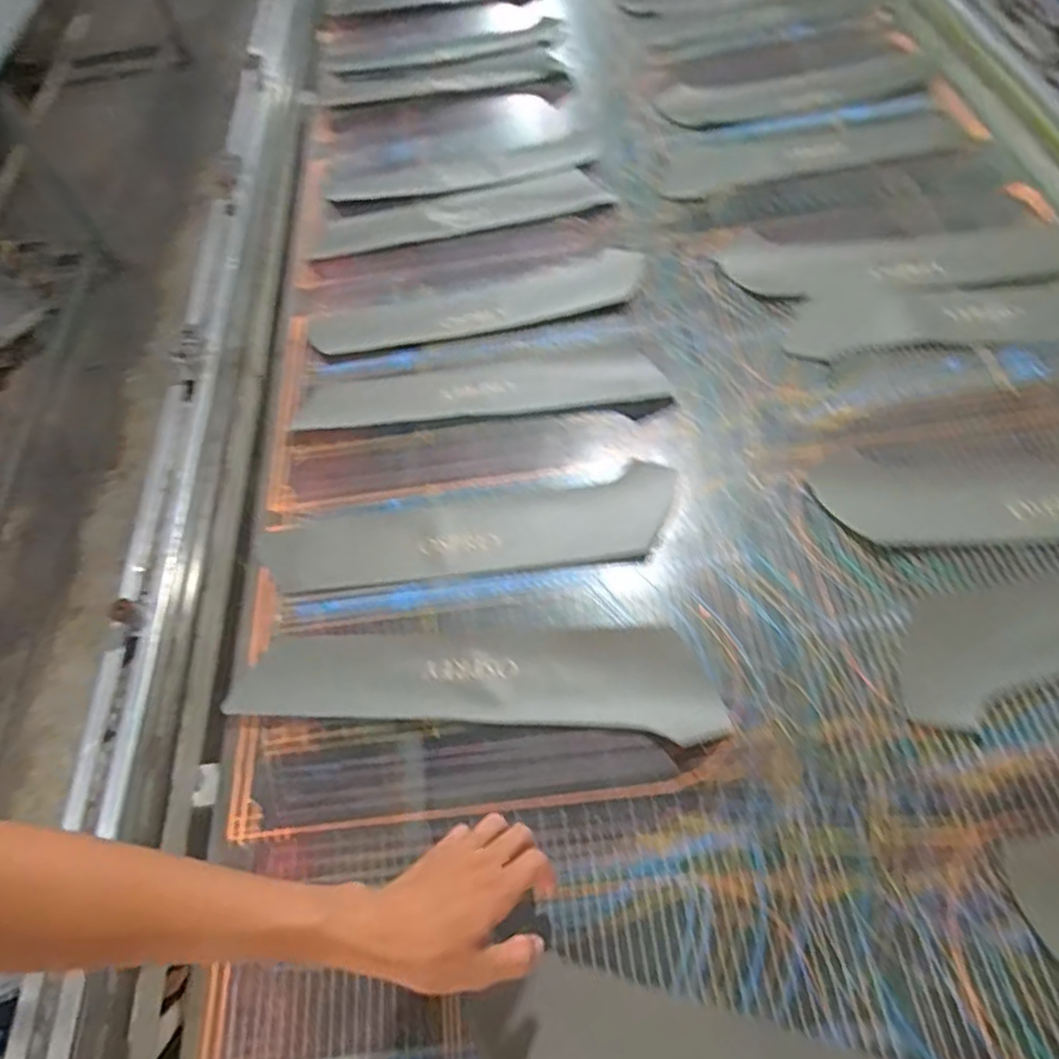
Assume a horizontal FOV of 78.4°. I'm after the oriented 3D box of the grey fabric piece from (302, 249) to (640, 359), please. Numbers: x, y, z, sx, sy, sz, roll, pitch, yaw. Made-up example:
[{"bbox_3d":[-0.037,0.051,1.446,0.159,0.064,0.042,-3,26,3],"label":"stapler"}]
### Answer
[{"bbox_3d":[-0.066,-0.302,0.873,0.451,0.009,0.110,-14,58,-4],"label":"grey fabric piece"}]

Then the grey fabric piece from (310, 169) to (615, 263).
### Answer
[{"bbox_3d":[-0.101,-0.473,0.980,0.438,0.028,0.096,-14,58,-4],"label":"grey fabric piece"}]

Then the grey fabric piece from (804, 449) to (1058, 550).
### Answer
[{"bbox_3d":[0.522,-0.036,0.656,0.434,0.011,0.115,-1,58,4],"label":"grey fabric piece"}]

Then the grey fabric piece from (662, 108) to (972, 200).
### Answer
[{"bbox_3d":[0.436,-0.601,1.022,0.458,0.008,0.138,-10,57,-1],"label":"grey fabric piece"}]

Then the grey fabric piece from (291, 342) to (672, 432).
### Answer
[{"bbox_3d":[-0.067,-0.181,0.808,0.442,0.011,0.102,-4,57,2],"label":"grey fabric piece"}]

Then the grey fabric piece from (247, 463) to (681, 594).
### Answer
[{"bbox_3d":[-0.068,0.004,0.698,0.443,0.008,0.109,-9,57,-1],"label":"grey fabric piece"}]

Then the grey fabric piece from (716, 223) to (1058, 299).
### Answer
[{"bbox_3d":[0.515,-0.361,0.868,0.489,0.007,0.123,-3,57,3],"label":"grey fabric piece"}]

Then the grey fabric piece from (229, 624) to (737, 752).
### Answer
[{"bbox_3d":[-0.054,0.142,0.617,0.445,0.008,0.104,-1,58,4],"label":"grey fabric piece"}]

